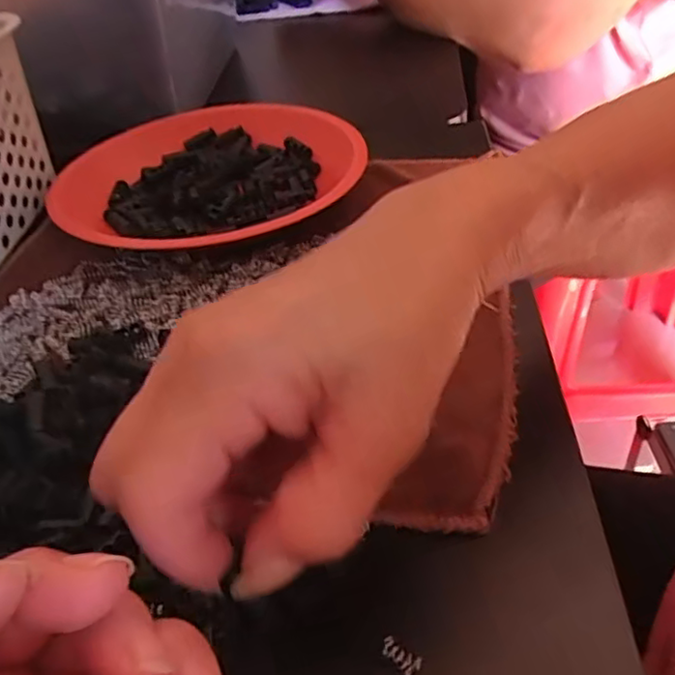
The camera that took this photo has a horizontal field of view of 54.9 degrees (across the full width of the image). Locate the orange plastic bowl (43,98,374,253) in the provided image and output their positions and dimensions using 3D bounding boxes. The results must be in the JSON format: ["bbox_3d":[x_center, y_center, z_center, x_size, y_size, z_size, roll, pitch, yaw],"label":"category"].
[{"bbox_3d":[-0.086,-0.112,0.423,0.187,0.027,0.212,-25,45,-18],"label":"orange plastic bowl"}]

